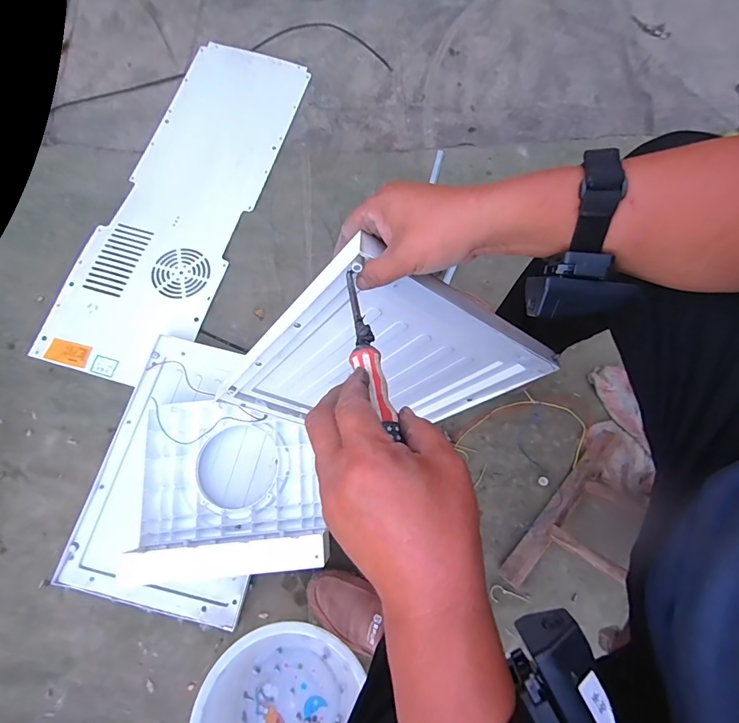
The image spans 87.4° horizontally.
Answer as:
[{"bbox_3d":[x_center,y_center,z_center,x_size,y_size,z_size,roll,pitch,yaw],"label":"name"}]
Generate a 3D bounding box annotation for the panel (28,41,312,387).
[{"bbox_3d":[-0.395,-0.366,0.832,0.281,0.027,0.848,16,74,3],"label":"panel"}]

